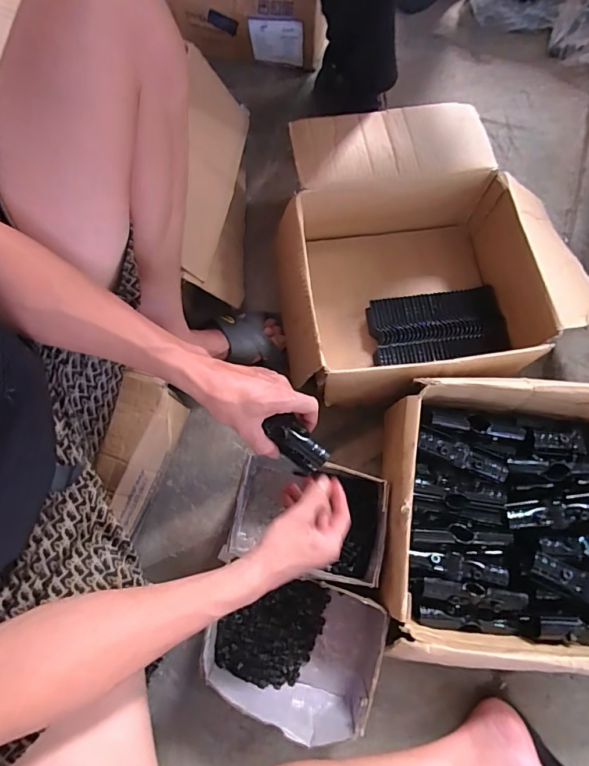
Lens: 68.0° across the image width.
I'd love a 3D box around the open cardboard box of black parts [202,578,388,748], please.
[{"bbox_3d":[0.007,0.332,0.561,0.208,0.098,0.161,23,75,8],"label":"open cardboard box of black parts"}]

